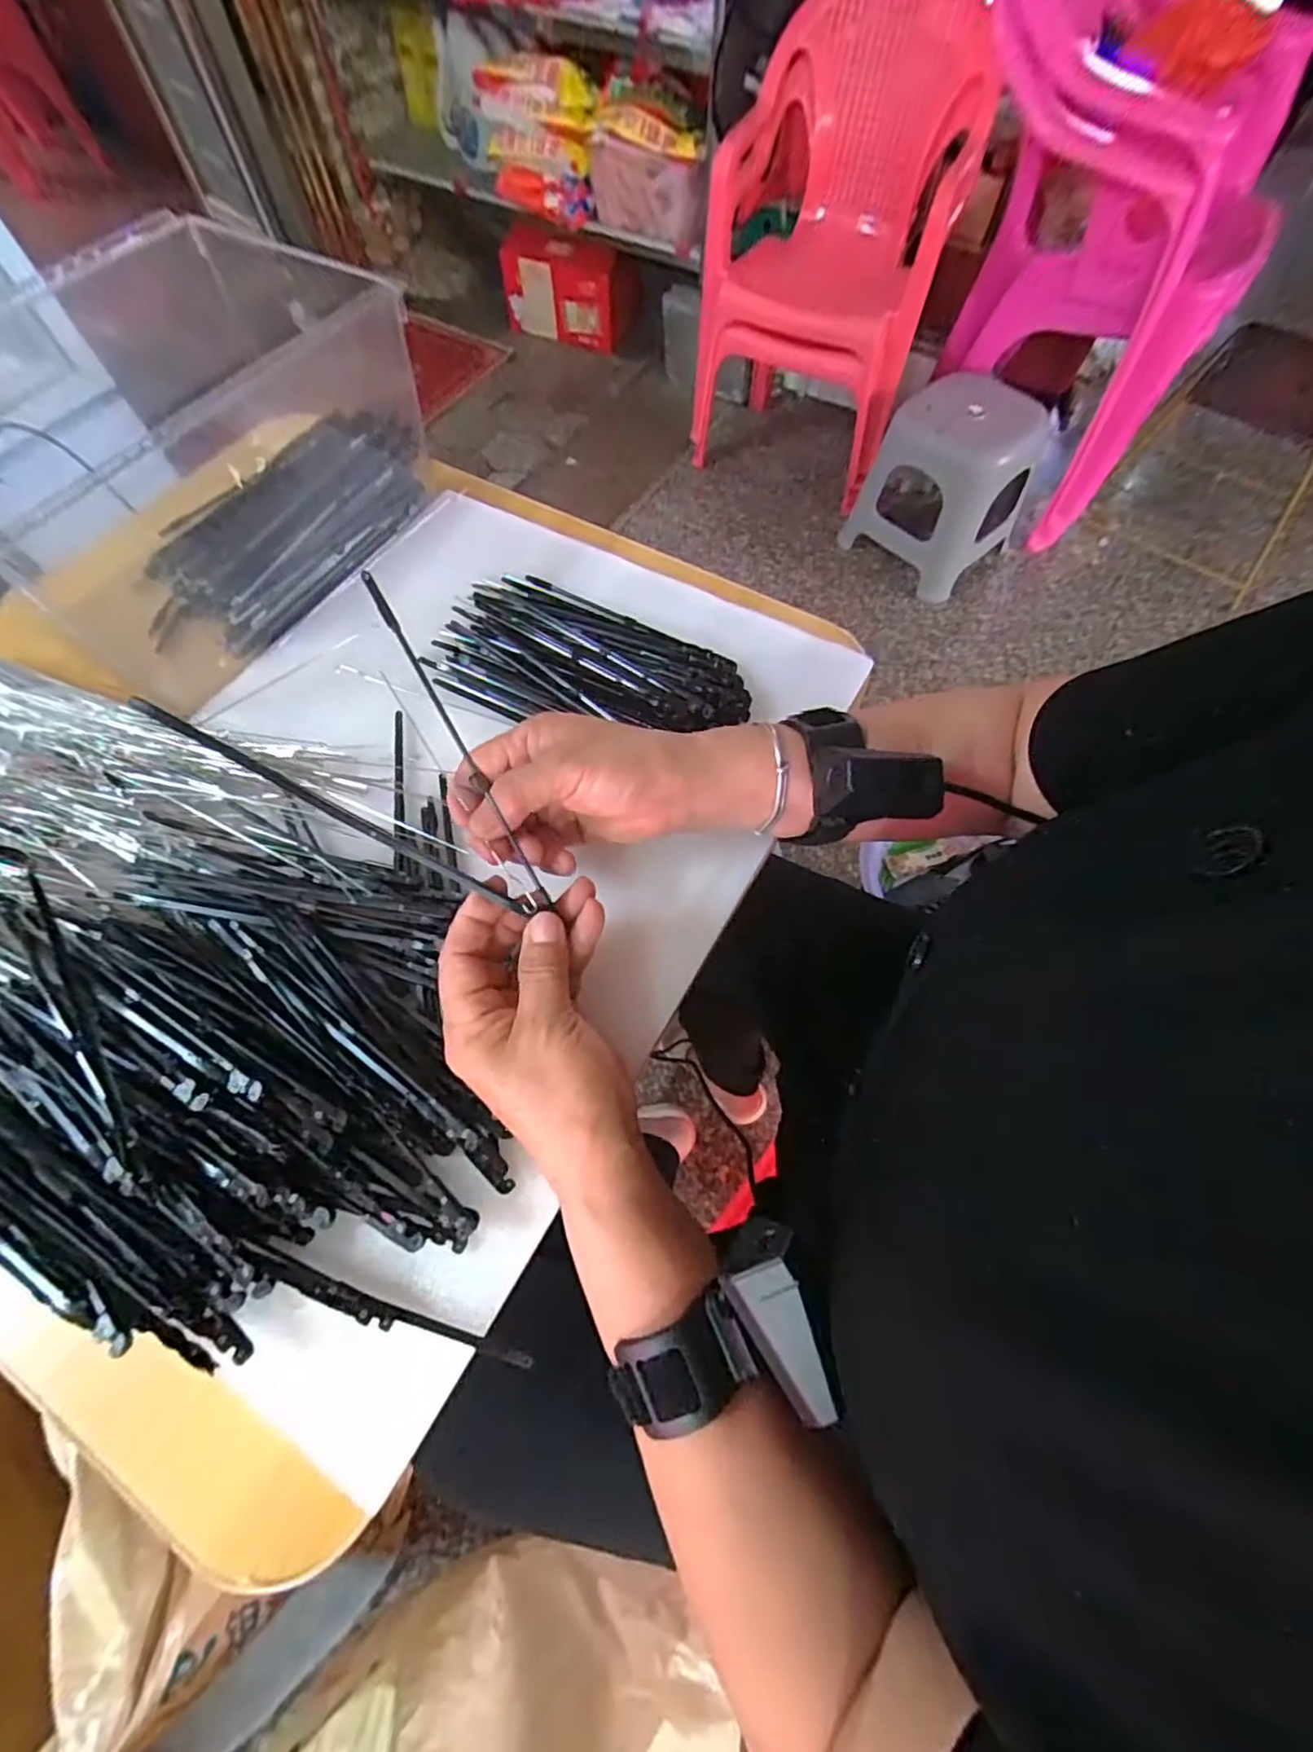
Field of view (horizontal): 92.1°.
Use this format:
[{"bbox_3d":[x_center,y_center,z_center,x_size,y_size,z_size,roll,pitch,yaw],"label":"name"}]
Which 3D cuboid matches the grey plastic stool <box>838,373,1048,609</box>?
[{"bbox_3d":[0.641,-0.842,1.390,0.340,0.304,0.259,-39,71,-16],"label":"grey plastic stool"}]

